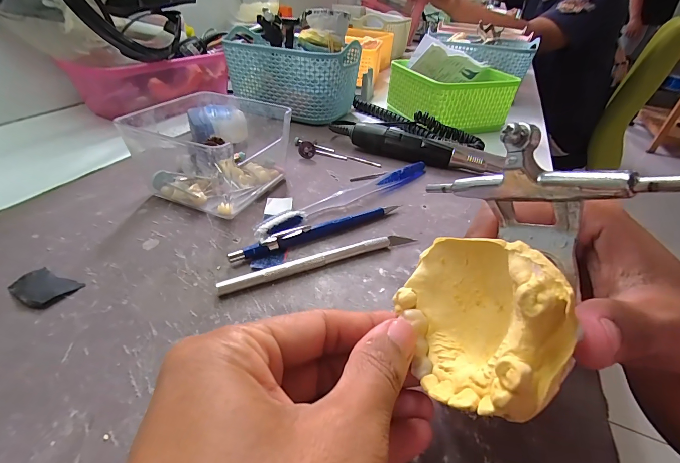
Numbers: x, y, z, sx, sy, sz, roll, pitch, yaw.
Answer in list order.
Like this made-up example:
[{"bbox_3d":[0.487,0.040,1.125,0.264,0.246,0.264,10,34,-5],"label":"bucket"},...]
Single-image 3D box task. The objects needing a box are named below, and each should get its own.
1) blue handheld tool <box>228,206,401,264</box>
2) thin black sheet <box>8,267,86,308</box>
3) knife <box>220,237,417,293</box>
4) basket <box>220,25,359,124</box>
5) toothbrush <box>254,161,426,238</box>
[{"bbox_3d":[-0.012,-0.003,0.234,0.131,0.014,0.006,-19,43,-27],"label":"blue handheld tool"},{"bbox_3d":[-0.169,0.031,0.185,0.036,0.004,0.022,15,39,14],"label":"thin black sheet"},{"bbox_3d":[-0.010,0.018,0.212,0.131,0.009,0.006,-14,41,-21],"label":"knife"},{"bbox_3d":[-0.052,-0.209,0.436,0.146,0.091,0.115,19,40,19],"label":"basket"},{"bbox_3d":[0.012,-0.033,0.274,0.188,0.017,0.019,-28,48,-34],"label":"toothbrush"}]

